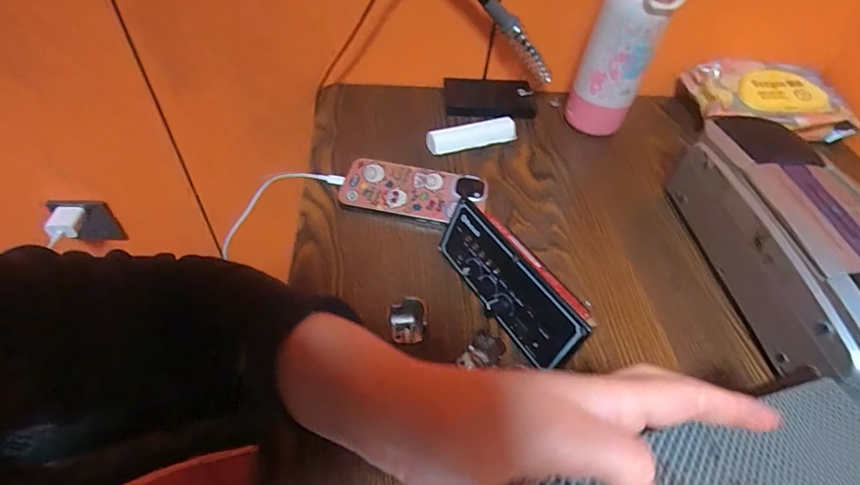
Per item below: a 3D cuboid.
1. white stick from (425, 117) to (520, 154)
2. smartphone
[{"bbox_3d":[0.049,-0.127,0.532,0.111,0.025,0.028,-12,52,-16],"label":"white stick"},{"bbox_3d":[-0.016,-0.054,0.463,0.147,0.013,0.068,11,49,3],"label":"smartphone"}]

